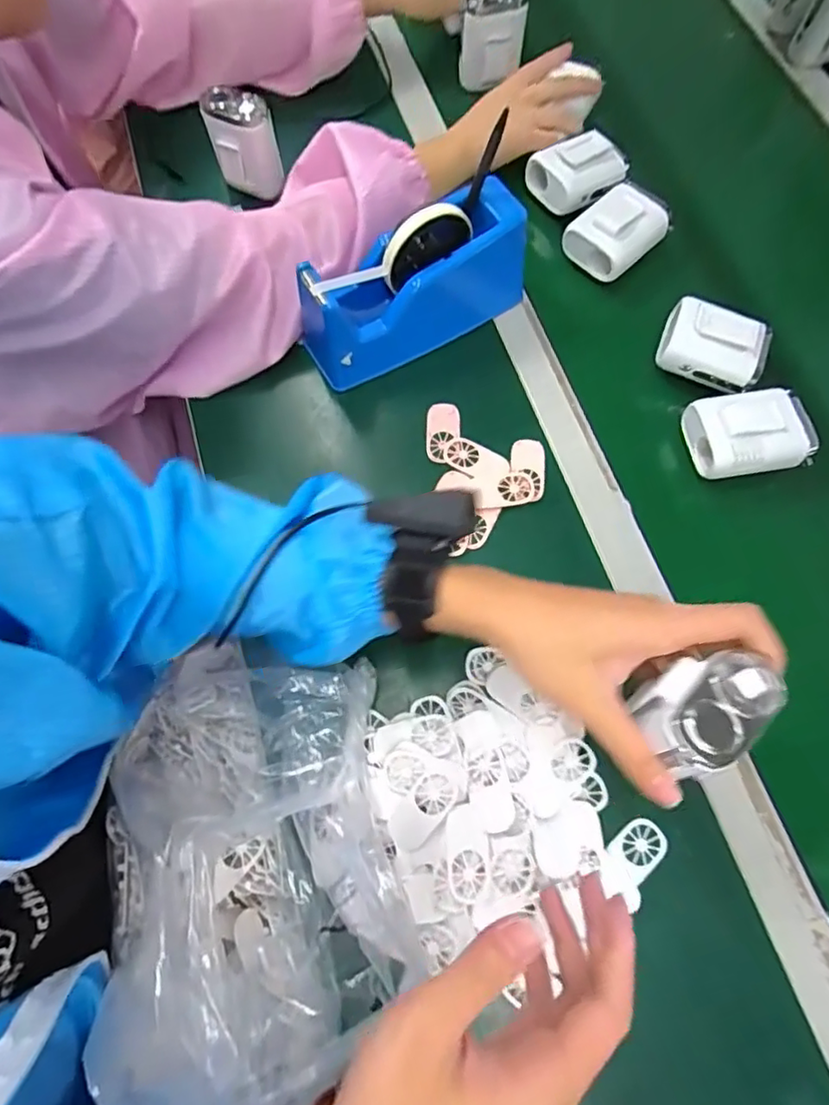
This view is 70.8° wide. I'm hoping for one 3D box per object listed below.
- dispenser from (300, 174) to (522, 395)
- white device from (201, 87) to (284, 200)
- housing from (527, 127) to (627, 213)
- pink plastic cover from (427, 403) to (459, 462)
[{"bbox_3d":[0.000,-0.229,0.506,0.209,0.096,0.071,-29,77,-8],"label":"dispenser"},{"bbox_3d":[-0.165,-0.399,0.568,0.060,0.081,0.034,-15,76,-5],"label":"white device"},{"bbox_3d":[0.164,-0.378,0.578,0.084,0.038,0.063,-27,77,-8],"label":"housing"},{"bbox_3d":[0.025,-0.105,0.516,0.029,0.010,0.057,1,75,-1],"label":"pink plastic cover"}]

